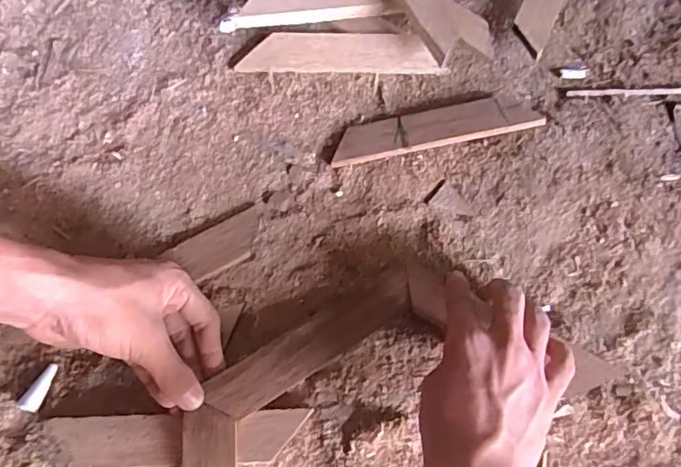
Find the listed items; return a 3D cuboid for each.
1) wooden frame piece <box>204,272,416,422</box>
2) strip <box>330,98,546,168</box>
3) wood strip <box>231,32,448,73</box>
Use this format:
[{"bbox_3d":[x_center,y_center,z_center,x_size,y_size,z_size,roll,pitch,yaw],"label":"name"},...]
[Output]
[{"bbox_3d":[-0.018,0.083,0.412,0.168,0.010,0.036,-29,71,-19],"label":"wooden frame piece"},{"bbox_3d":[0.082,-0.095,0.483,0.180,0.007,0.037,-11,65,1],"label":"strip"},{"bbox_3d":[-0.004,-0.169,0.512,0.187,0.008,0.036,1,93,1],"label":"wood strip"}]

